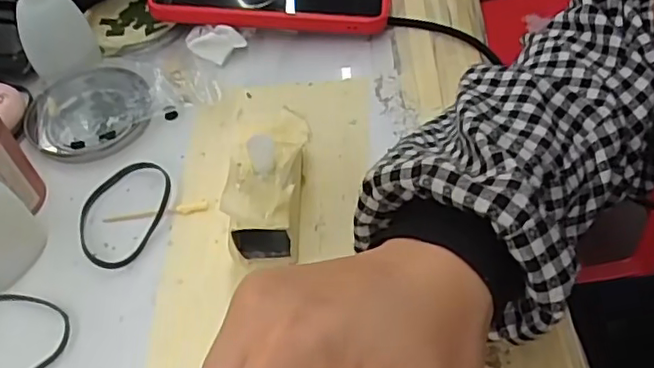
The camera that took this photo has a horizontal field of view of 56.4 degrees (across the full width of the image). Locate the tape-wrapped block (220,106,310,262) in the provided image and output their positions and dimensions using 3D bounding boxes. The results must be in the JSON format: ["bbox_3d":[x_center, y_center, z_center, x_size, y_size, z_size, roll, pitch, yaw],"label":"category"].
[{"bbox_3d":[-0.030,-0.002,0.326,0.041,0.044,0.083,-2,51,3],"label":"tape-wrapped block"}]

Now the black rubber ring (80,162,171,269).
[{"bbox_3d":[-0.117,0.016,0.344,0.049,0.005,0.070,1,51,5],"label":"black rubber ring"}]

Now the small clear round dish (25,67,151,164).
[{"bbox_3d":[-0.155,-0.049,0.397,0.079,0.008,0.081,-13,51,-6],"label":"small clear round dish"}]

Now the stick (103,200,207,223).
[{"bbox_3d":[-0.097,0.016,0.344,0.058,0.004,0.007,-9,51,-3],"label":"stick"}]

